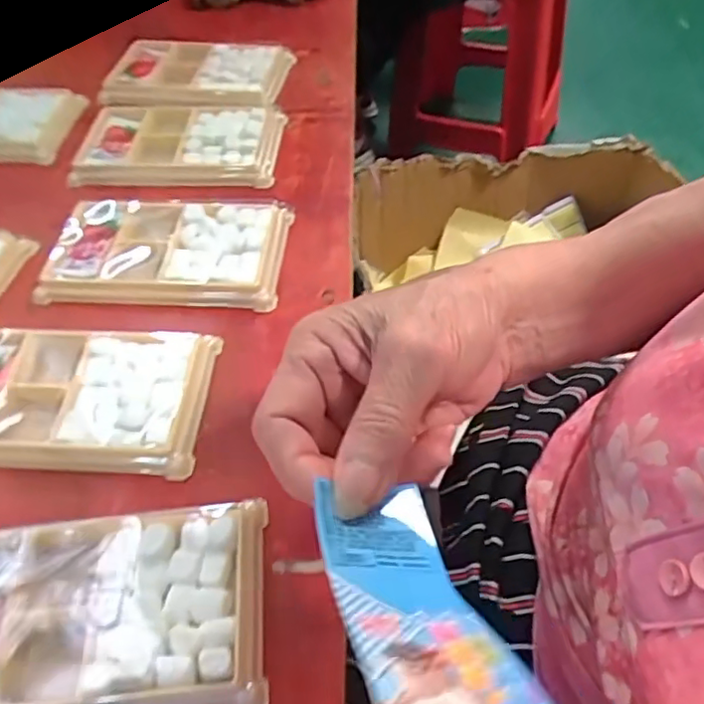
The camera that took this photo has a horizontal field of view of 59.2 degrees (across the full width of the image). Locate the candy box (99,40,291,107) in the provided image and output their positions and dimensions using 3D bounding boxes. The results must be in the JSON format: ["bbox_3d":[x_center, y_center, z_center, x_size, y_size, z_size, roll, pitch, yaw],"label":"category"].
[{"bbox_3d":[-0.117,-0.210,0.463,0.132,0.017,0.071,6,53,8],"label":"candy box"}]

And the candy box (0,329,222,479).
[{"bbox_3d":[-0.145,0.023,0.305,0.145,0.015,0.073,0,52,3],"label":"candy box"}]

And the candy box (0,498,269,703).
[{"bbox_3d":[-0.103,0.103,0.243,0.135,0.014,0.077,-5,52,-1],"label":"candy box"}]

